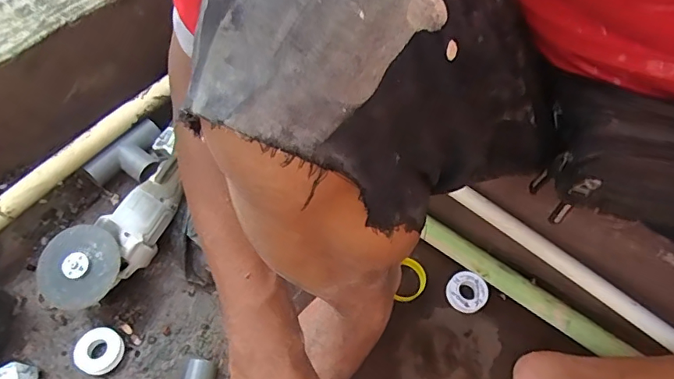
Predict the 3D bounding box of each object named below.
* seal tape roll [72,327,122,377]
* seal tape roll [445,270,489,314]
[{"bbox_3d":[-0.287,0.195,0.589,0.052,0.020,0.052,2,60,-3],"label":"seal tape roll"},{"bbox_3d":[0.174,0.138,0.654,0.052,0.015,0.052,-3,69,7],"label":"seal tape roll"}]

